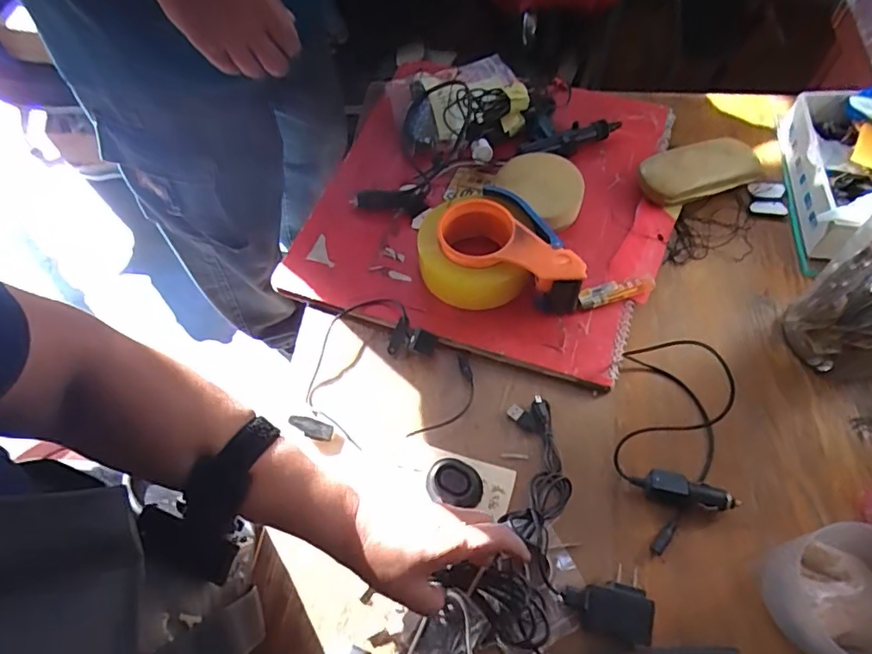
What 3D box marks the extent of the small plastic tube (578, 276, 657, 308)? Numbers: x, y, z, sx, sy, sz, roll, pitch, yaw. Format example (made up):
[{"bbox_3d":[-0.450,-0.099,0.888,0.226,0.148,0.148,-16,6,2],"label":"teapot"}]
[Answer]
[{"bbox_3d":[0.190,-0.038,0.569,0.086,0.012,0.019,-14,60,-6],"label":"small plastic tube"}]

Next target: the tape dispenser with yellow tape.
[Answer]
[{"bbox_3d":[0.065,-0.081,0.573,0.167,0.064,0.117,6,60,5],"label":"tape dispenser with yellow tape"}]

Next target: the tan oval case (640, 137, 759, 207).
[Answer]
[{"bbox_3d":[0.304,-0.180,0.634,0.143,0.040,0.057,-19,61,-9],"label":"tan oval case"}]

